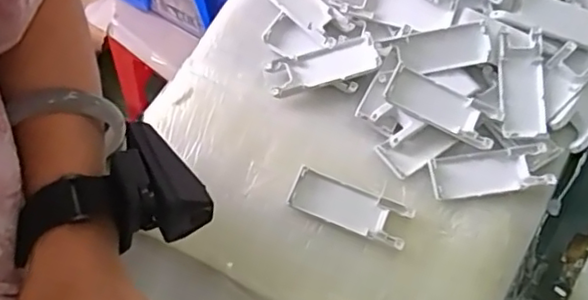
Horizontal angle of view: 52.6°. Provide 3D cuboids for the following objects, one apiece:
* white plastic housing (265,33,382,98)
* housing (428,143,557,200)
[{"bbox_3d":[0.027,-0.080,0.559,0.102,0.014,0.038,-15,73,-4],"label":"white plastic housing"},{"bbox_3d":[0.172,0.019,0.527,0.103,0.014,0.040,-6,73,-1],"label":"housing"}]

